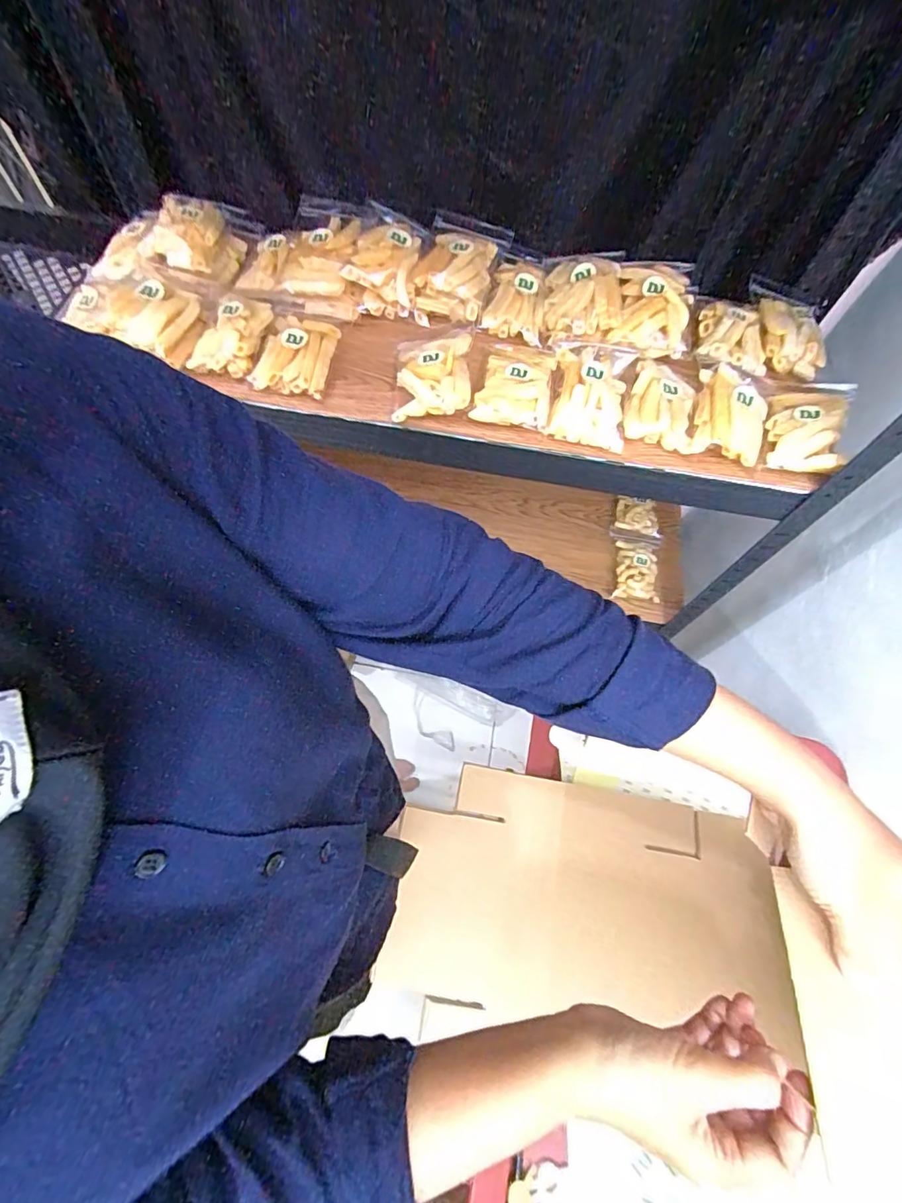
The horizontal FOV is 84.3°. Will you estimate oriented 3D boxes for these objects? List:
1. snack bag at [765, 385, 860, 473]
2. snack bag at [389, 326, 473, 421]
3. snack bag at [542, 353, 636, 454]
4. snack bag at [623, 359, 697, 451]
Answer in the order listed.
[{"bbox_3d":[0.393,-0.198,0.548,0.080,0.038,0.144,22,65,8],"label":"snack bag"},{"bbox_3d":[-0.020,-0.265,0.566,0.085,0.034,0.139,4,64,-1],"label":"snack bag"},{"bbox_3d":[0.156,-0.234,0.553,0.086,0.040,0.124,10,64,2],"label":"snack bag"},{"bbox_3d":[0.233,-0.219,0.555,0.069,0.023,0.101,17,64,5],"label":"snack bag"}]

